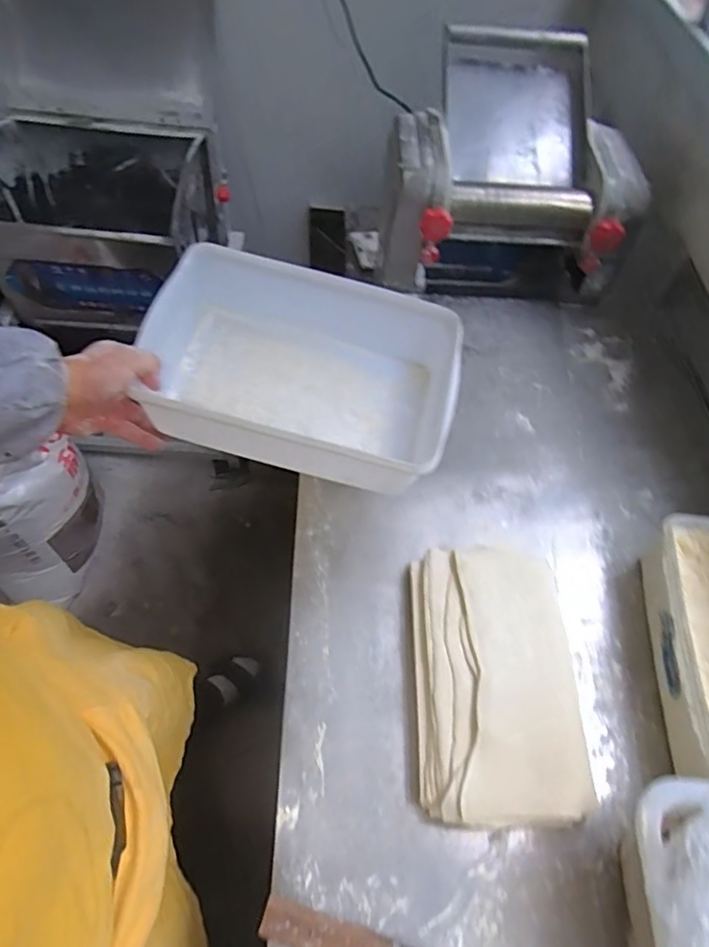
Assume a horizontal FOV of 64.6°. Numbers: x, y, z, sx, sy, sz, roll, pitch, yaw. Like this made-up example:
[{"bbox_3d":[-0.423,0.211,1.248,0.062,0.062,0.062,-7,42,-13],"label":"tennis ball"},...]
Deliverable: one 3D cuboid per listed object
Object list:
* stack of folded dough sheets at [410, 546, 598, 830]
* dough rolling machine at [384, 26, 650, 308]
[{"bbox_3d":[0.138,0.203,0.577,0.157,0.062,0.270,0,57,-5],"label":"stack of folded dough sheets"},{"bbox_3d":[0.239,-0.470,0.948,0.368,0.318,0.347,1,57,-4],"label":"dough rolling machine"}]

